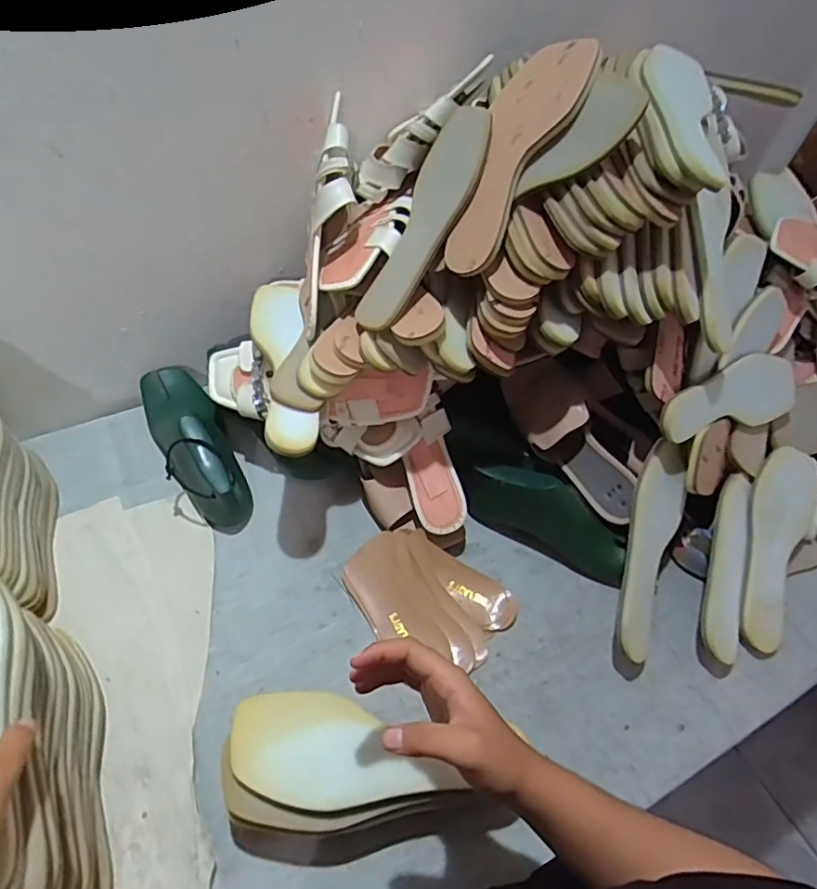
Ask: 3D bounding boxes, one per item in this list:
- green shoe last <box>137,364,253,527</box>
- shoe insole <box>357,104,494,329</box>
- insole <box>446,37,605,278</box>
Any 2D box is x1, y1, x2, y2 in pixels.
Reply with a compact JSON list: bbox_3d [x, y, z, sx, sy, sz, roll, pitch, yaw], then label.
[{"bbox_3d":[-0.265,-0.009,0.705,0.075,0.091,0.239,-26,58,-24],"label":"green shoe last"},{"bbox_3d":[0.015,-0.219,0.555,0.084,0.010,0.232,22,87,41],"label":"shoe insole"},{"bbox_3d":[0.091,-0.272,0.534,0.082,0.014,0.234,32,93,29],"label":"insole"}]

